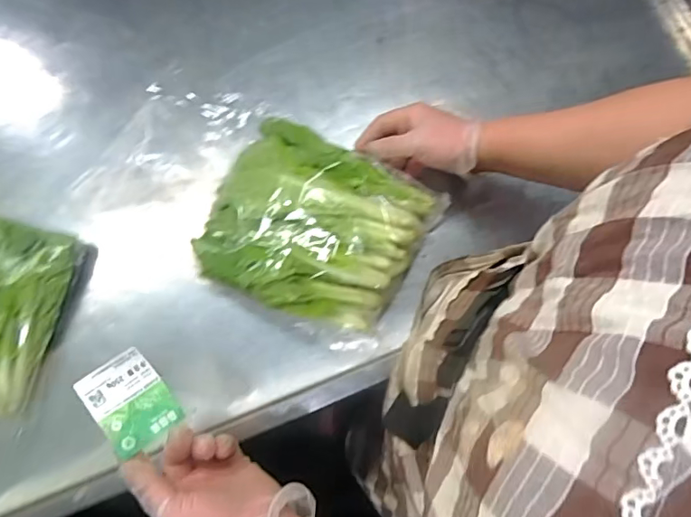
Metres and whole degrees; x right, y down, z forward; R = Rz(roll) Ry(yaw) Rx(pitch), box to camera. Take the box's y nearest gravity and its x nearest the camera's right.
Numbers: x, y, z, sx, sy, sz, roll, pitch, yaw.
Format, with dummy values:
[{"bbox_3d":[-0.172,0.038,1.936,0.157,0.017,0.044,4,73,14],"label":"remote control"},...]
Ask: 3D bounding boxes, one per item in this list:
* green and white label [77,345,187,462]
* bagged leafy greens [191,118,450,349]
[{"bbox_3d":[-0.184,0.124,0.440,0.061,0.011,0.081,-36,86,-24],"label":"green and white label"},{"bbox_3d":[-0.034,-0.032,0.555,0.220,0.053,0.193,26,78,6],"label":"bagged leafy greens"}]

